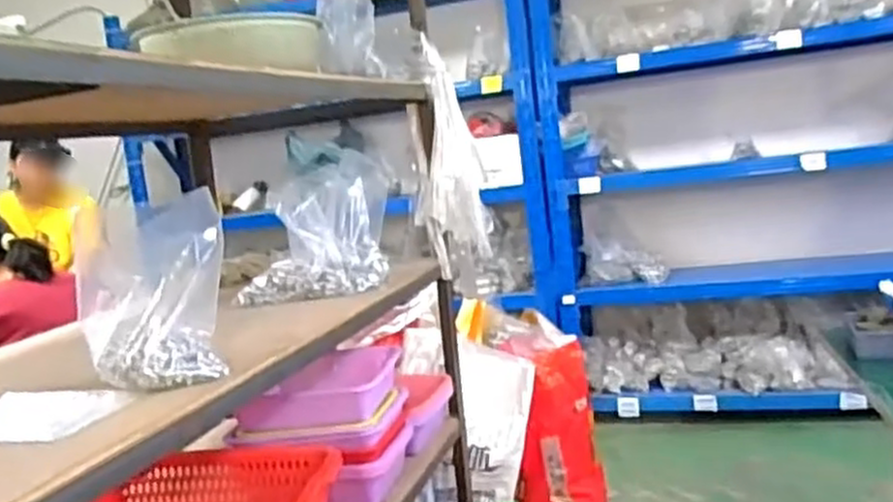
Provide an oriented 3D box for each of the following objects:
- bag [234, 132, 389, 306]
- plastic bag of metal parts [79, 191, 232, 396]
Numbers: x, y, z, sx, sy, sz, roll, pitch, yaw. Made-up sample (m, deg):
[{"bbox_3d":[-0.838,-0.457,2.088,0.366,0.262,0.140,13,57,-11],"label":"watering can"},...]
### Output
[{"bbox_3d":[-0.249,-0.053,1.423,0.256,0.247,0.191,-5,8,9],"label":"bag"},{"bbox_3d":[-0.346,0.049,0.897,0.165,0.208,0.085,-10,8,-20],"label":"plastic bag of metal parts"}]

